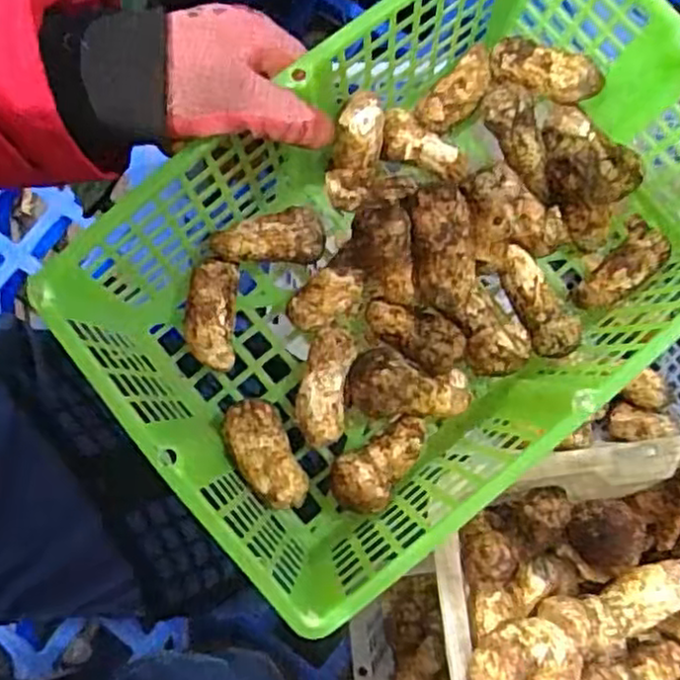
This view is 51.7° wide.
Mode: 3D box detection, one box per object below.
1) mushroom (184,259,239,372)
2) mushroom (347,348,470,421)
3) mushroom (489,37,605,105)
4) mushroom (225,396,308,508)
[{"bbox_3d":[-0.075,-0.014,0.416,0.027,0.032,0.062,2,77,2],"label":"mushroom"},{"bbox_3d":[0.041,0.028,0.403,0.068,0.027,0.037,9,76,-17],"label":"mushroom"},{"bbox_3d":[0.124,-0.162,0.426,0.071,0.023,0.023,32,79,31],"label":"mushroom"},{"bbox_3d":[-0.042,0.068,0.407,0.032,0.038,0.063,-25,78,-5],"label":"mushroom"}]

